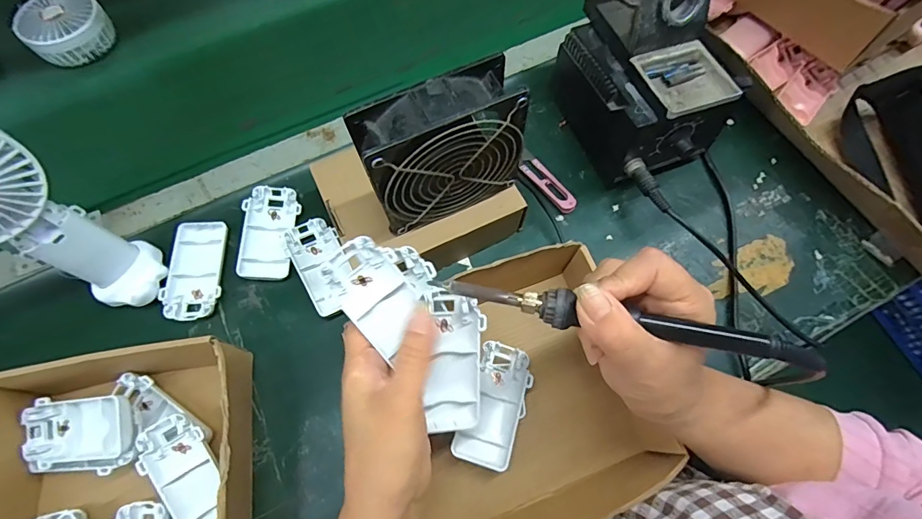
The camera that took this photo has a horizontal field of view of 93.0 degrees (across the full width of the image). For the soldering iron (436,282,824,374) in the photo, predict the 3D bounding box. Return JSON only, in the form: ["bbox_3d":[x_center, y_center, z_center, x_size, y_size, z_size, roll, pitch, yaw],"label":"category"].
[{"bbox_3d":[0.086,0.034,0.240,0.204,0.014,0.019,10,68,10],"label":"soldering iron"}]

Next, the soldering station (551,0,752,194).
[{"bbox_3d":[0.174,-0.182,0.417,0.111,0.159,0.178,-20,70,-8],"label":"soldering station"}]

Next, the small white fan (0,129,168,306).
[{"bbox_3d":[-0.309,-0.021,0.328,0.076,0.182,0.084,19,69,7],"label":"small white fan"}]

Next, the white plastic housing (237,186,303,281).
[{"bbox_3d":[-0.185,-0.027,0.424,0.050,0.014,0.097,-5,68,-3],"label":"white plastic housing"}]

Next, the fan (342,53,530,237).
[{"bbox_3d":[-0.015,-0.081,0.338,0.118,0.113,0.044,-24,70,-10],"label":"fan"}]

